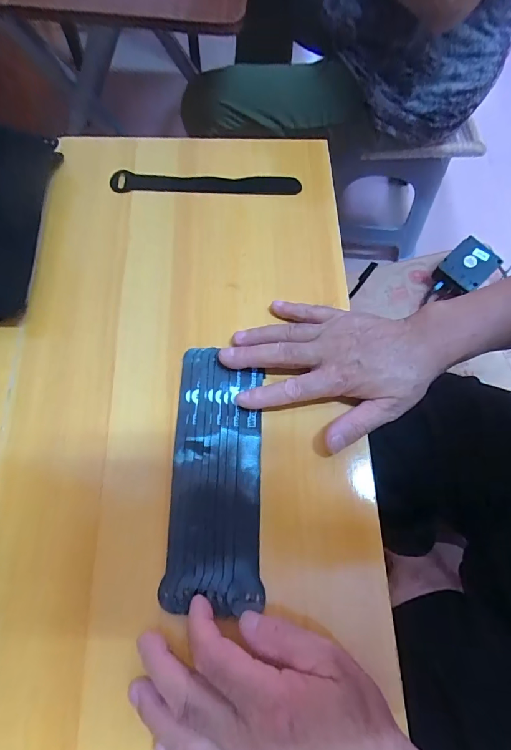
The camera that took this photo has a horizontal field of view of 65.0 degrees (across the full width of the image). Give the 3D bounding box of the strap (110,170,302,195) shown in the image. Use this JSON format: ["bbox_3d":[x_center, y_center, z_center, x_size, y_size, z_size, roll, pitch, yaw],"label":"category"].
[{"bbox_3d":[-0.053,-0.201,0.420,0.196,0.011,0.025,2,69,-2],"label":"strap"}]

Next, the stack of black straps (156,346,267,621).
[{"bbox_3d":[-0.031,0.073,0.319,0.071,0.015,0.195,-1,69,-3],"label":"stack of black straps"}]

